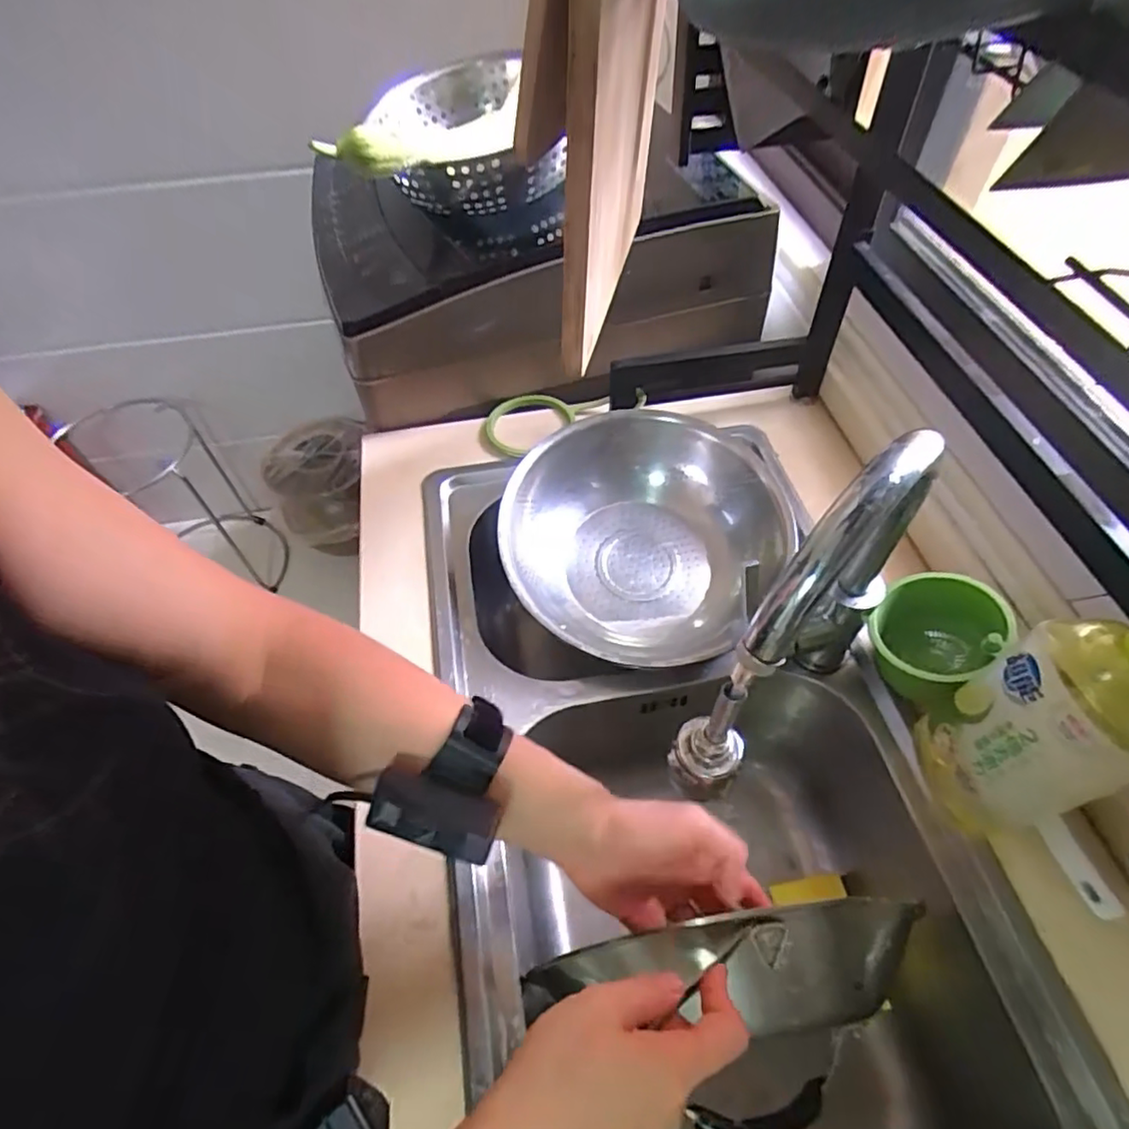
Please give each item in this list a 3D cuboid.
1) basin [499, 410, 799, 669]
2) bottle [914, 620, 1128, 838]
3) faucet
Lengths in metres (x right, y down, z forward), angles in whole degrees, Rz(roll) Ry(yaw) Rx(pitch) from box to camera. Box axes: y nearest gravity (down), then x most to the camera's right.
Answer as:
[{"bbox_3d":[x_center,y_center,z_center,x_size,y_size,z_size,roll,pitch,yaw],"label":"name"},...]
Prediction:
[{"bbox_3d":[0.074,-0.020,0.673,0.255,0.122,0.278,-1,54,1],"label":"basin"},{"bbox_3d":[0.330,0.099,0.418,0.082,0.259,0.095,0,54,1],"label":"bottle"},{"bbox_3d":[0.164,0.052,0.438,0.229,0.306,0.043,-36,61,-22],"label":"faucet"}]

